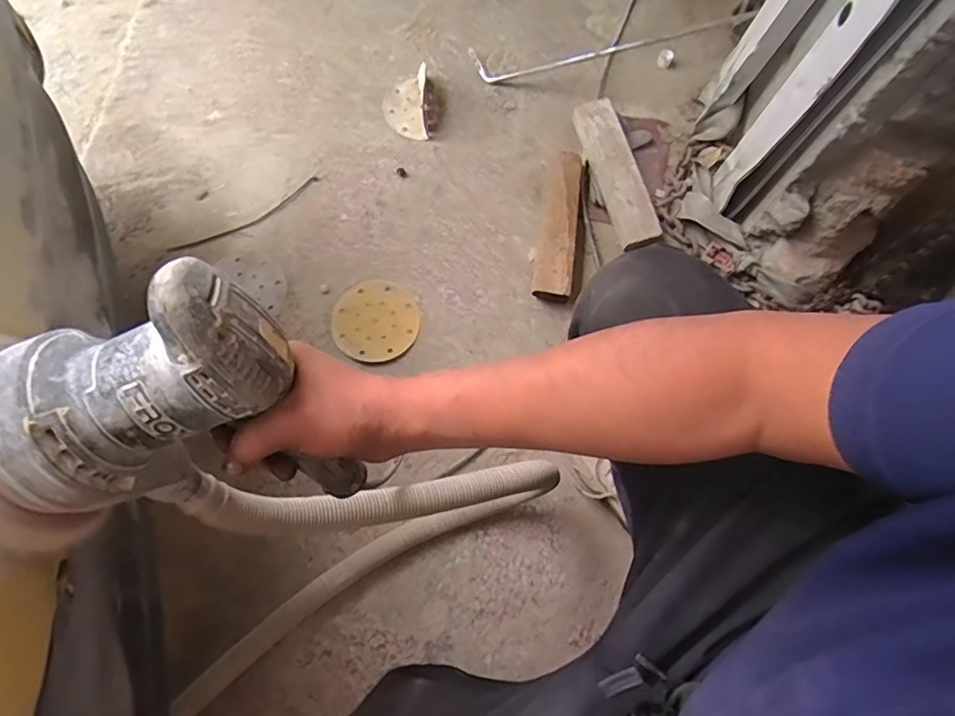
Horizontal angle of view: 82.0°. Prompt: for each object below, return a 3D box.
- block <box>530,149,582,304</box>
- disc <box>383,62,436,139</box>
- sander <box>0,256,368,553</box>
[{"bbox_3d":[0.144,-0.227,0.945,0.072,0.061,0.274,9,75,3],"label":"block"},{"bbox_3d":[-0.132,-0.474,1.020,0.098,0.049,0.130,-4,75,-1],"label":"disc"},{"bbox_3d":[-0.210,0.039,0.361,0.187,0.169,0.128,-14,74,-3],"label":"sander"}]

